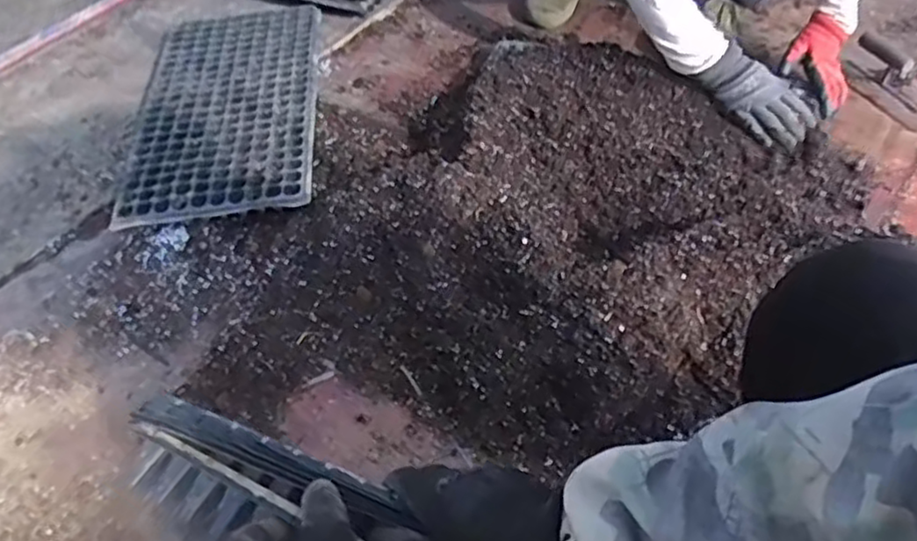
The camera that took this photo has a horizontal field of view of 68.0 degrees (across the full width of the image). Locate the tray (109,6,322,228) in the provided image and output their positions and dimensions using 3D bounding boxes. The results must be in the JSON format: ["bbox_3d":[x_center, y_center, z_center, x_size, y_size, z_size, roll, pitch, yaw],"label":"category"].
[{"bbox_3d":[-0.376,-0.265,1.107,0.283,0.049,0.515,-8,49,-3],"label":"tray"}]

